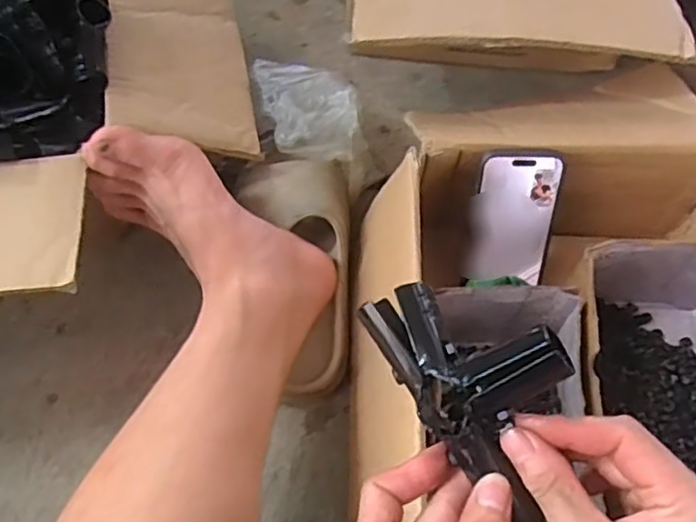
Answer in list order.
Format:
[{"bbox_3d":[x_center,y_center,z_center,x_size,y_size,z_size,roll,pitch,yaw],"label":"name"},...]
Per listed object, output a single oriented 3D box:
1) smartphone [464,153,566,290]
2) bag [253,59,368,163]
[{"bbox_3d":[0.141,-0.032,0.573,0.074,0.124,0.015,-5,35,-8],"label":"smartphone"},{"bbox_3d":[-0.037,-0.153,0.639,0.089,0.039,0.141,-14,64,-11],"label":"bag"}]

